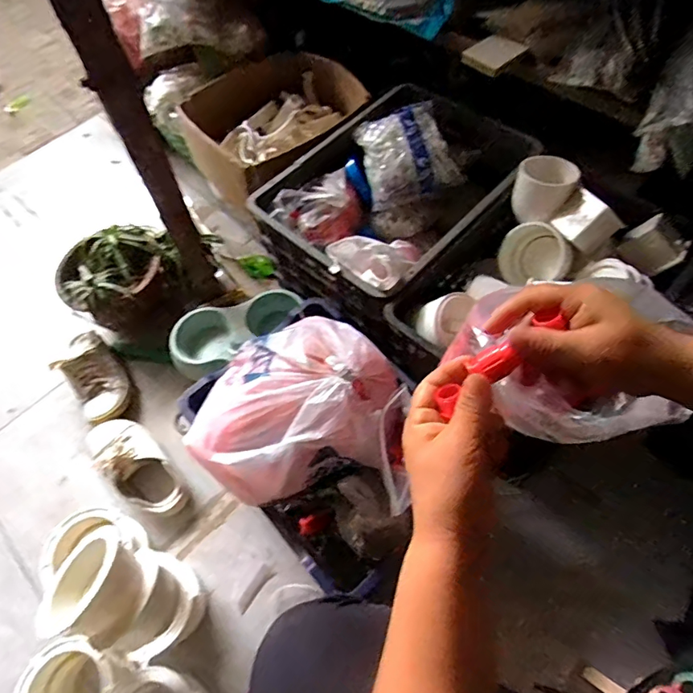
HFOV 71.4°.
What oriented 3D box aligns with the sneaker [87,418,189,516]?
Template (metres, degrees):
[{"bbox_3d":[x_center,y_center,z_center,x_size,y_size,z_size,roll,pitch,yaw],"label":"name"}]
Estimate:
[{"bbox_3d":[-0.392,0.222,0.909,0.235,0.091,0.105,35,68,21],"label":"sneaker"}]

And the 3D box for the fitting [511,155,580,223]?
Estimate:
[{"bbox_3d":[0.355,-0.286,0.861,0.093,0.091,0.089,-2,60,3],"label":"fitting"}]

